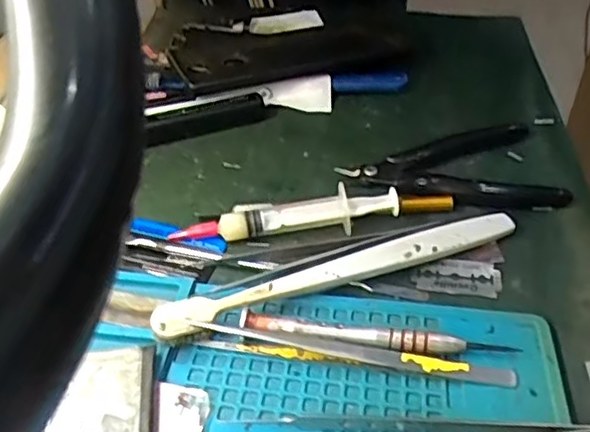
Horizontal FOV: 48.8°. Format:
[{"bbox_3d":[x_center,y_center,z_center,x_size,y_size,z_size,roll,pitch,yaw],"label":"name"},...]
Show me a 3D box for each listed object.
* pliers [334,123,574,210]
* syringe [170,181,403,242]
[{"bbox_3d":[0.087,-0.025,0.366,0.114,0.010,0.071,-5,40,-7],"label":"pliers"},{"bbox_3d":[-0.004,-0.002,0.333,0.113,0.017,0.021,-4,40,-6],"label":"syringe"}]

